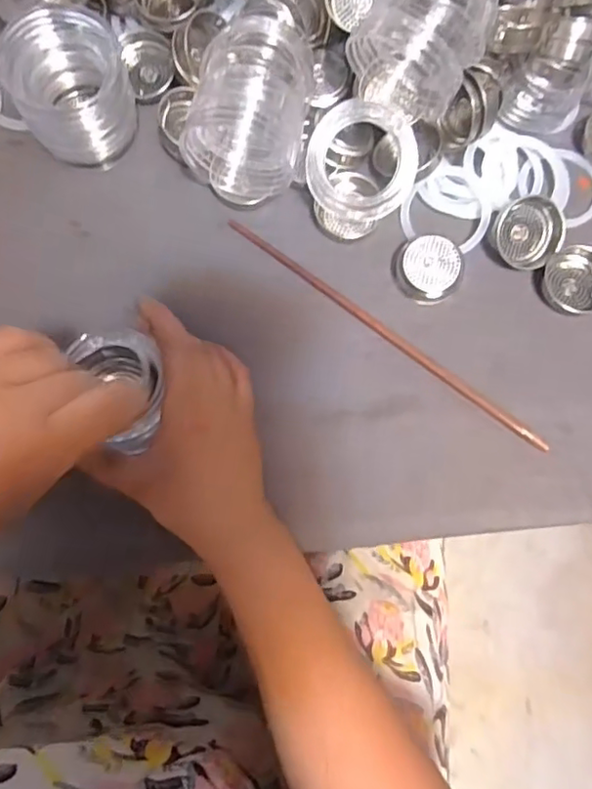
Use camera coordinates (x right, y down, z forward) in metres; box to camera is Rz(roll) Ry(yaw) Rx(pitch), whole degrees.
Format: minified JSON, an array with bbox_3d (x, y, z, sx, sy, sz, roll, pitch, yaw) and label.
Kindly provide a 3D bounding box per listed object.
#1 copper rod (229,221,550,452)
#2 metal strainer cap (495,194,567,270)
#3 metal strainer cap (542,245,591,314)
[{"bbox_3d":[0.055,-0.039,0.372,0.242,0.007,0.007,37,79,6],"label":"copper rod"},{"bbox_3d":[0.150,-0.103,0.377,0.044,0.017,0.044,-1,85,6],"label":"metal strainer cap"},{"bbox_3d":[0.184,-0.075,0.377,0.043,0.016,0.041,0,77,-2],"label":"metal strainer cap"}]

